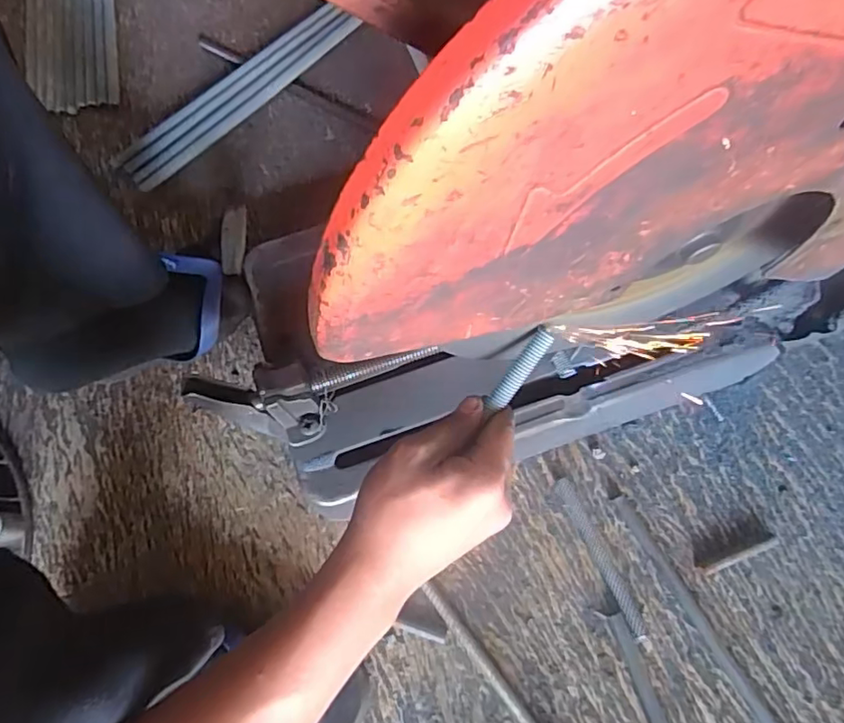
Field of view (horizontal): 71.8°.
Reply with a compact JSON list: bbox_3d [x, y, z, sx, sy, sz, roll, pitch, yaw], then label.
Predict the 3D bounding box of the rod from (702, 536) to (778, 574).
[{"bbox_3d":[0.272,0.166,0.496,0.070,0.010,0.008,-21,72,-5],"label":"rod"}]

